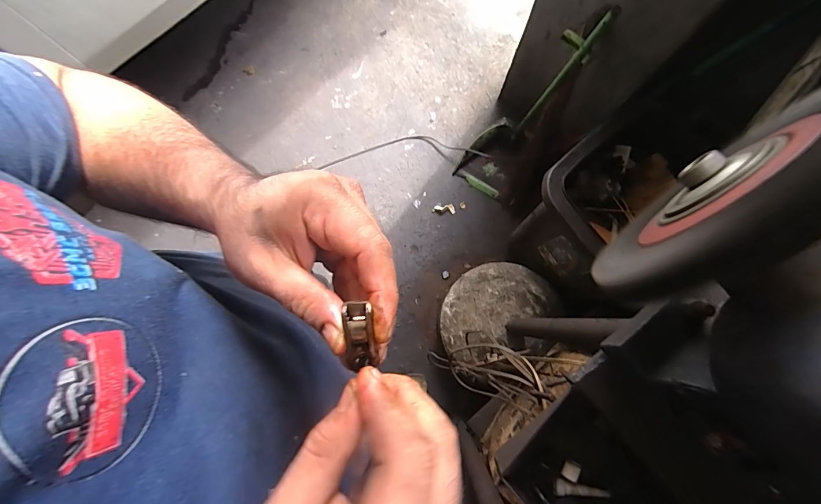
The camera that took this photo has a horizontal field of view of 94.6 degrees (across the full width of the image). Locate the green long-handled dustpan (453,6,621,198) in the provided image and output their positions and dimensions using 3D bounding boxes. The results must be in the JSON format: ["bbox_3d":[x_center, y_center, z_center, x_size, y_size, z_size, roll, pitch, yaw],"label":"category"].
[{"bbox_3d":[0.334,-0.431,1.168,0.190,0.694,0.237,40,84,7],"label":"green long-handled dustpan"}]

